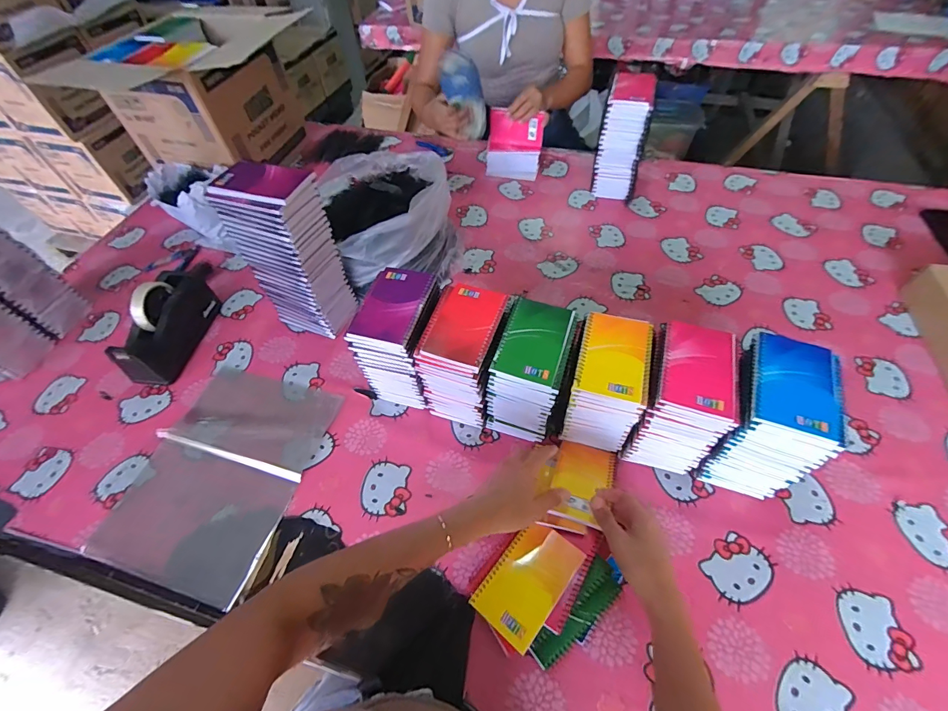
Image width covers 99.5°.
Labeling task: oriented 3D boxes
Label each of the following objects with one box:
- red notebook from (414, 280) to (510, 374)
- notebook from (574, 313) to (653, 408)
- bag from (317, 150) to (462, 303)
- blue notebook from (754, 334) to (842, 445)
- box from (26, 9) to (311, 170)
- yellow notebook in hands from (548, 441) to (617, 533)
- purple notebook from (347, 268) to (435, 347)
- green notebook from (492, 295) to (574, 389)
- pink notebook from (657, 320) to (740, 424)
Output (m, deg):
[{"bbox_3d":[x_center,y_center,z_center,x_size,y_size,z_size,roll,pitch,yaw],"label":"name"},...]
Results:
[{"bbox_3d":[-0.014,-0.045,0.547,0.090,0.016,0.135,15,57,12],"label":"red notebook"},{"bbox_3d":[0.184,0.000,0.522,0.087,0.017,0.122,14,57,12],"label":"notebook"},{"bbox_3d":[-0.177,-0.304,0.856,0.248,0.163,0.326,-20,55,-11],"label":"bag"},{"bbox_3d":[0.372,0.030,0.467,0.081,0.011,0.128,18,58,14],"label":"blue notebook"},{"bbox_3d":[-0.662,-0.650,1.018,0.337,0.251,0.384,12,57,10],"label":"box"},{"bbox_3d":[0.152,0.180,0.569,0.080,0.016,0.151,19,32,16],"label":"yellow notebook in hands"},{"bbox_3d":[-0.112,-0.072,0.560,0.084,0.015,0.124,11,57,10],"label":"purple notebook"},{"bbox_3d":[0.082,-0.026,0.534,0.080,0.012,0.130,16,56,14],"label":"green notebook"},{"bbox_3d":[0.281,0.013,0.498,0.085,0.009,0.131,16,58,13],"label":"pink notebook"}]

